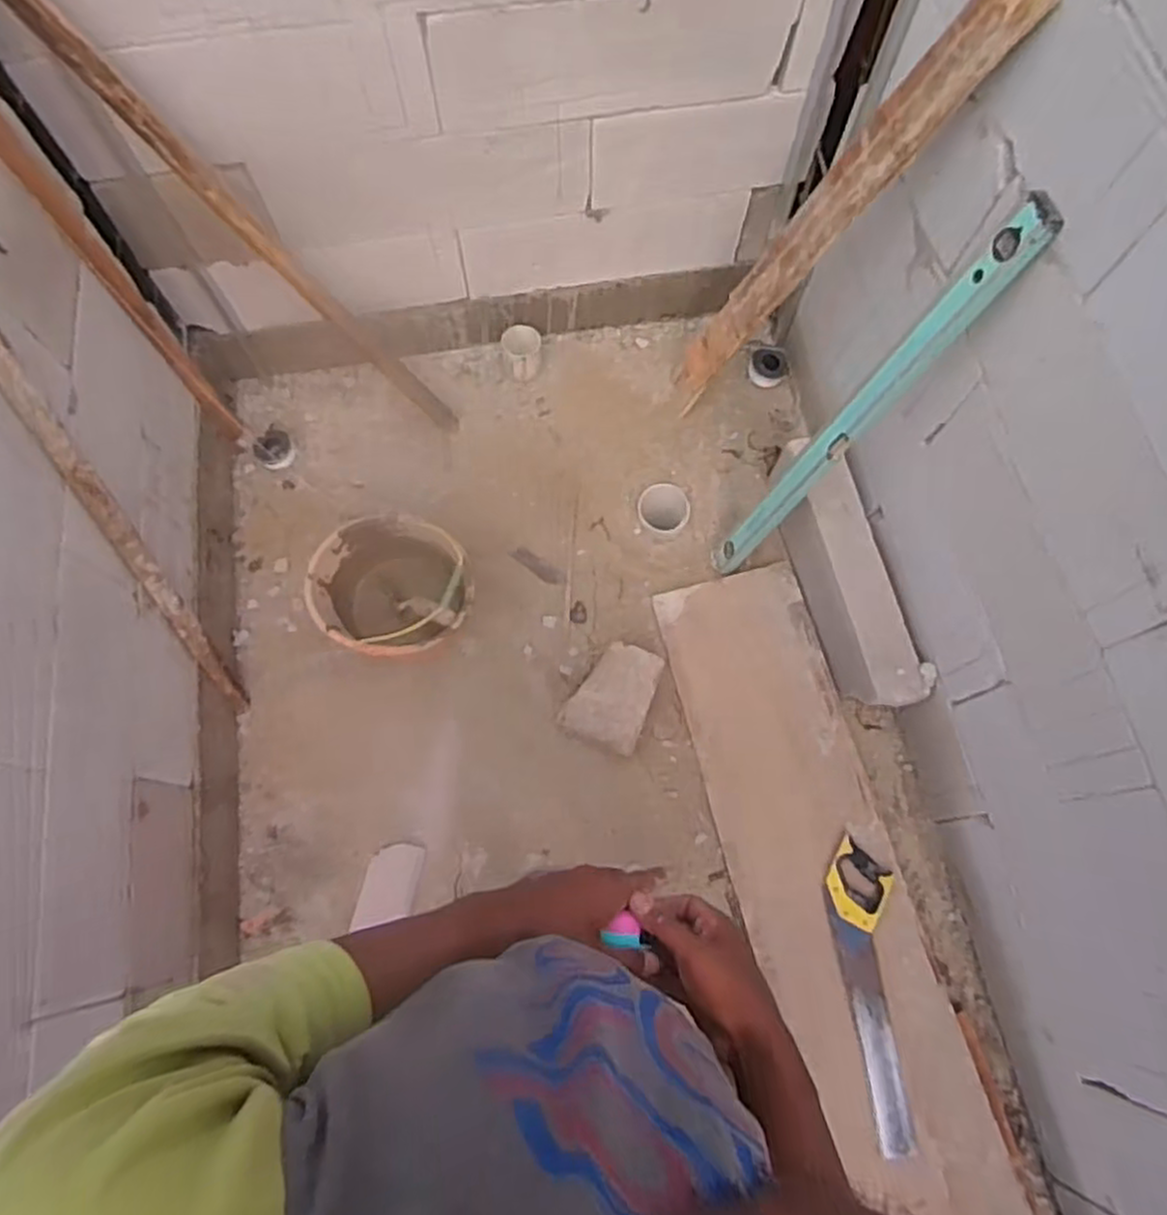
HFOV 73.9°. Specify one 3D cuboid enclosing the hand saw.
[{"bbox_3d":[0.526,0.696,1.415,0.113,0.035,0.503,-2,71,-2],"label":"hand saw"}]

